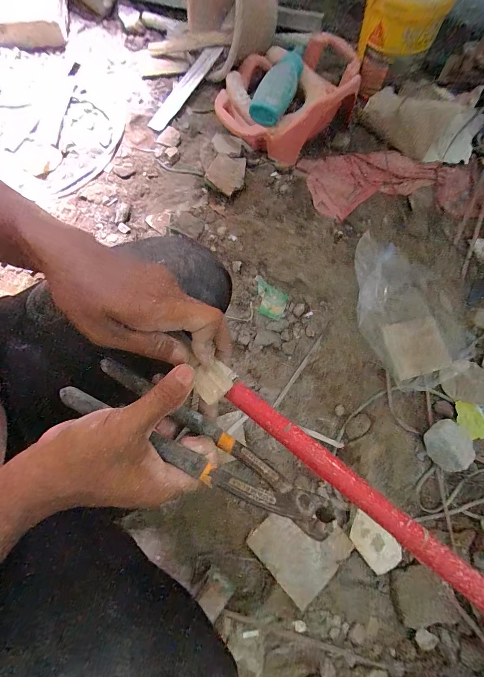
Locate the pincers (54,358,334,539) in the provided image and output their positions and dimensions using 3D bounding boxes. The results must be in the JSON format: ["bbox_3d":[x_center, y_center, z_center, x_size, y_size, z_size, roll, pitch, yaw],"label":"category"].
[{"bbox_3d":[-0.026,0.086,0.228,0.219,0.033,0.038,32,76,1],"label":"pincers"}]

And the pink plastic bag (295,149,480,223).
[{"bbox_3d":[0.337,-0.356,0.711,0.410,0.076,0.192,14,74,5],"label":"pink plastic bag"}]

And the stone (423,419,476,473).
[{"bbox_3d":[0.375,0.195,0.538,0.070,0.047,0.077,-36,76,-9],"label":"stone"}]

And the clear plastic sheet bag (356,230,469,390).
[{"bbox_3d":[0.338,-0.067,0.614,0.206,0.061,0.330,-25,74,-7],"label":"clear plastic sheet bag"}]

